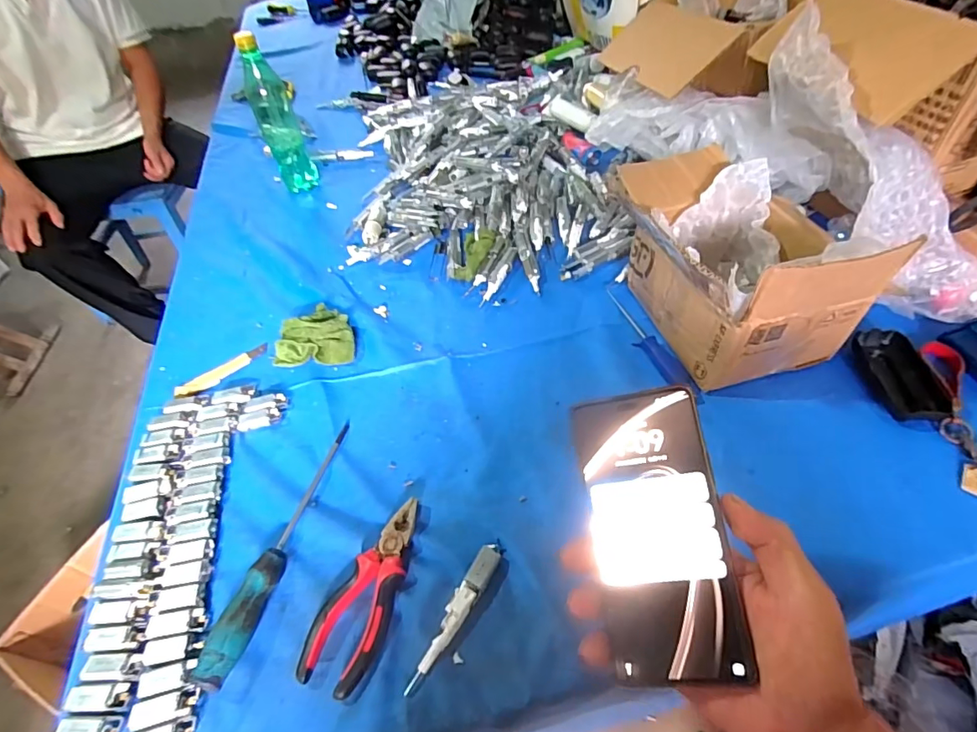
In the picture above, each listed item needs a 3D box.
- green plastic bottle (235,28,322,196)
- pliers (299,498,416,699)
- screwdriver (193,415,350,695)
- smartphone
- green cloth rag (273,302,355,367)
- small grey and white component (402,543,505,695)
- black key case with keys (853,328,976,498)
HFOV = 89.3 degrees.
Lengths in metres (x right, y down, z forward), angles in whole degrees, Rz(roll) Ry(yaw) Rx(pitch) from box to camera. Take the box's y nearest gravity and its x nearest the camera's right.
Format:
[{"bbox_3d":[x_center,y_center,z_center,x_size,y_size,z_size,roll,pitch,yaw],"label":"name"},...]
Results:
[{"bbox_3d":[-0.353,-0.415,0.825,0.062,0.233,0.076,-22,51,-13],"label":"green plastic bottle"},{"bbox_3d":[-0.098,0.189,0.421,0.054,0.019,0.155,17,53,19],"label":"pliers"},{"bbox_3d":[-0.183,0.152,0.452,0.026,0.029,0.248,10,51,14],"label":"screwdriver"},{"bbox_3d":[0.100,0.097,0.295,0.074,0.011,0.161,-11,74,16],"label":"smartphone"},{"bbox_3d":[-0.217,-0.043,0.619,0.099,0.036,0.076,-2,49,4],"label":"green cloth rag"},{"bbox_3d":[-0.025,0.201,0.404,0.019,0.013,0.129,24,56,24],"label":"small grey and white component"},{"bbox_3d":[0.447,0.043,0.481,0.087,0.021,0.201,1,50,7],"label":"black key case with keys"}]

